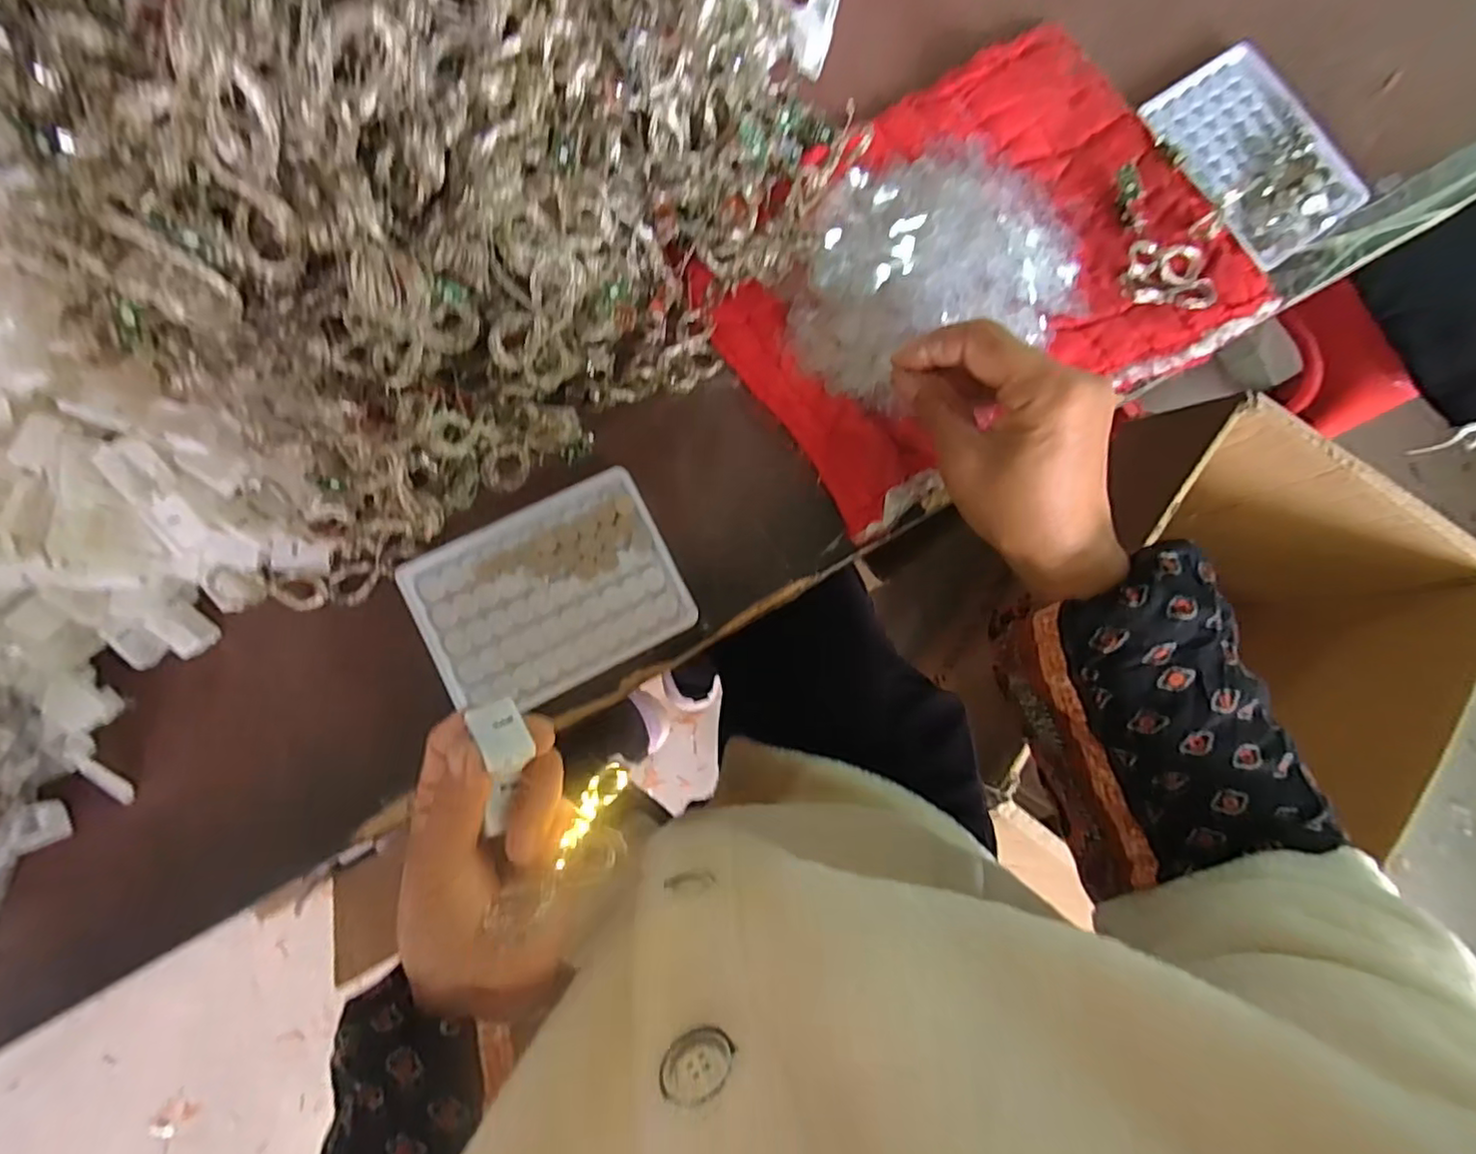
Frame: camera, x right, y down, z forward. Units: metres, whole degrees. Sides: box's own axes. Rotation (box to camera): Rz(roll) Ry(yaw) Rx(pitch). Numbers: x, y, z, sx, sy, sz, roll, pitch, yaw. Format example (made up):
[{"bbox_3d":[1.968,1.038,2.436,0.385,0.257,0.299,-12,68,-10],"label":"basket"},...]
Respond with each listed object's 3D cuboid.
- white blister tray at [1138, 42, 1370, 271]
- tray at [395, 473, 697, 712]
[{"bbox_3d":[0.330,-0.271,0.409,0.097,0.009,0.132,-35,87,-7],"label":"white blister tray"},{"bbox_3d":[-0.100,0.009,0.340,0.130,0.009,0.096,-27,86,-7],"label":"tray"}]

